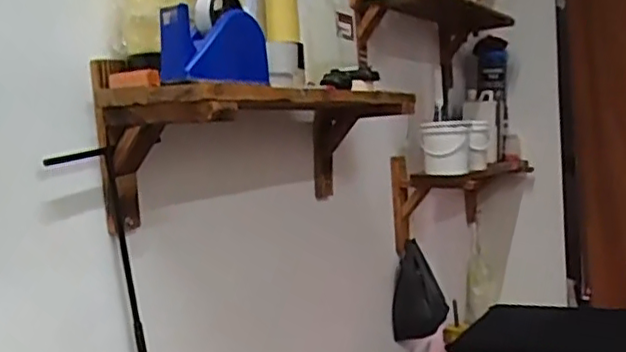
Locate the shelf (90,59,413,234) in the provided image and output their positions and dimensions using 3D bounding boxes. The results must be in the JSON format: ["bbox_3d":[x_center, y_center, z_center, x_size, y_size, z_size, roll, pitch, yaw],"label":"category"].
[{"bbox_3d":[-0.037,-0.056,1.069,0.223,0.209,0.619,0,5,33],"label":"shelf"}]

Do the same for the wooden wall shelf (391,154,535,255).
[{"bbox_3d":[0.424,0.057,1.767,0.194,0.212,0.582,0,5,34],"label":"wooden wall shelf"}]

